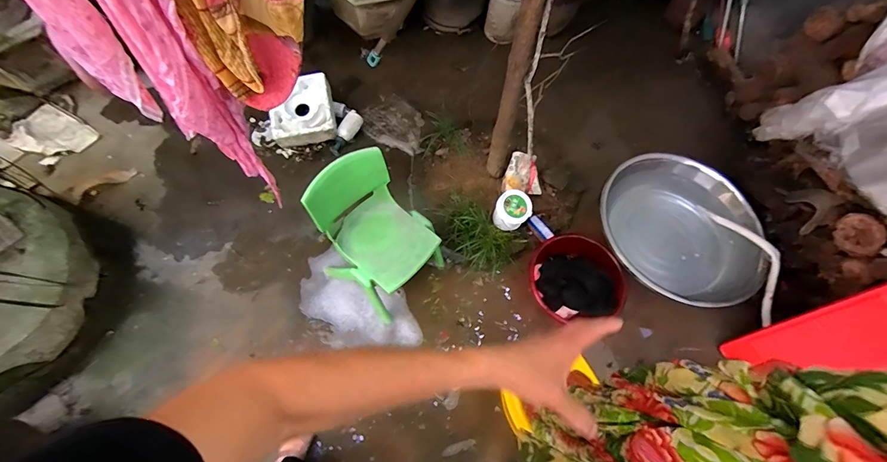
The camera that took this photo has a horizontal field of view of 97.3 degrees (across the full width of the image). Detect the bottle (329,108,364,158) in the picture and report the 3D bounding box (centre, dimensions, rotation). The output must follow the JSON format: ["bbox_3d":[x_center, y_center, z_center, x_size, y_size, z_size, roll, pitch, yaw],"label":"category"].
[{"bbox_3d":[-0.432,-0.433,1.715,0.073,0.073,0.216,31,89,12],"label":"bottle"}]

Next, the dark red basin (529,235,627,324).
[{"bbox_3d":[0.461,0.166,1.379,0.324,0.125,0.304,2,64,-4],"label":"dark red basin"}]

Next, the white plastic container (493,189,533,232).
[{"bbox_3d":[0.264,-0.070,1.506,0.129,0.143,0.118,2,64,-4],"label":"white plastic container"}]

